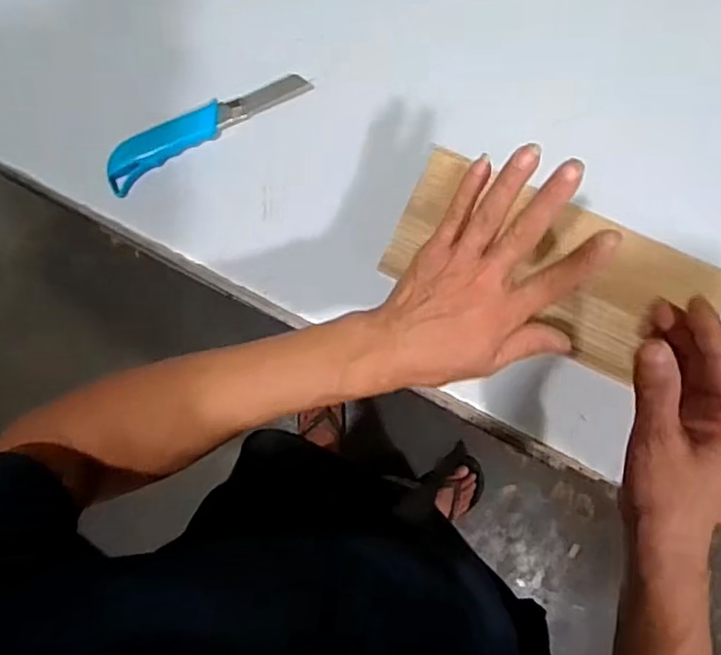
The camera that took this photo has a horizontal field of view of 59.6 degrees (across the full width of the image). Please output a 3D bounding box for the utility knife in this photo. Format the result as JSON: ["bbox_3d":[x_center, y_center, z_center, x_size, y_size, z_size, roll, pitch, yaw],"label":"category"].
[{"bbox_3d":[-0.150,-0.195,0.608,0.210,0.017,0.036,-29,84,-1],"label":"utility knife"}]

